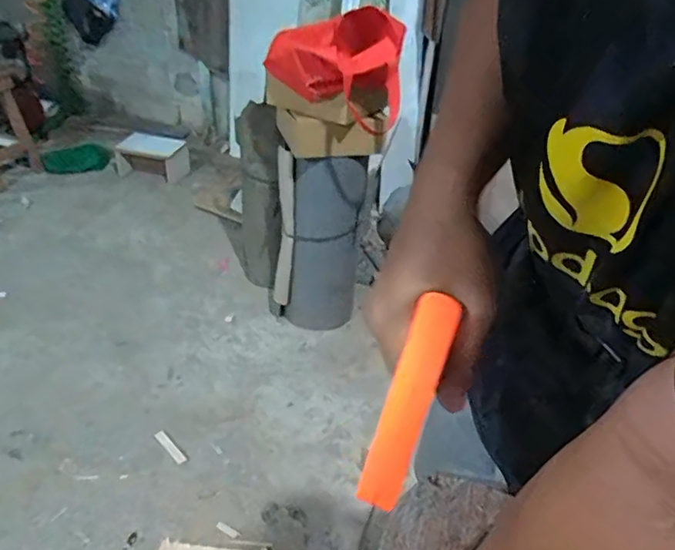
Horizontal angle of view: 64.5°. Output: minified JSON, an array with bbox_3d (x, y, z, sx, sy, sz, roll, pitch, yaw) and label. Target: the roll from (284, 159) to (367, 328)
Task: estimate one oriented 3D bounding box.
[{"bbox_3d":[-0.024,-0.121,1.742,0.195,0.583,0.253,12,37,7],"label":"roll"}]

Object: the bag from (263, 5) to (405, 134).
[{"bbox_3d":[-0.016,-0.545,1.394,0.313,0.234,0.352,-5,36,-12],"label":"bag"}]

